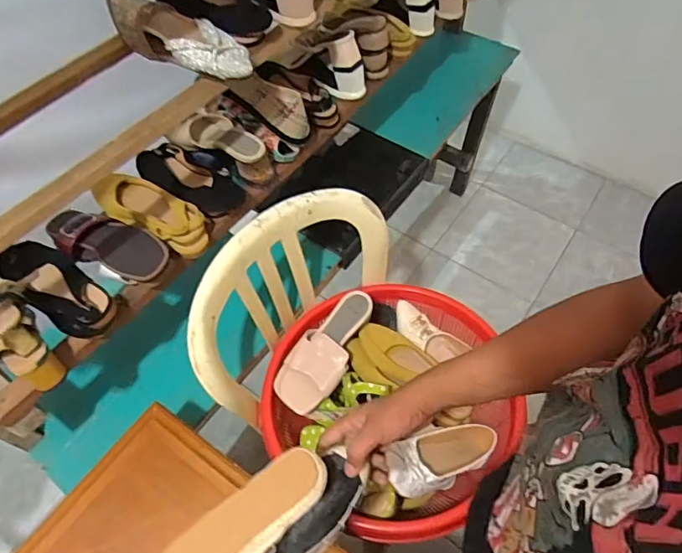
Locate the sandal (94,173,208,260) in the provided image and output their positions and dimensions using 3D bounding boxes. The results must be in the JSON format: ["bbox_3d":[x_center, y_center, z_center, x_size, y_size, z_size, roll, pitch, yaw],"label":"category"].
[{"bbox_3d":[-0.309,-0.111,0.818,0.203,0.050,0.082,26,61,17],"label":"sandal"}]

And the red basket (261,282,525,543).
[{"bbox_3d":[0.090,0.212,0.899,0.412,0.173,0.412,-1,57,1],"label":"red basket"}]

